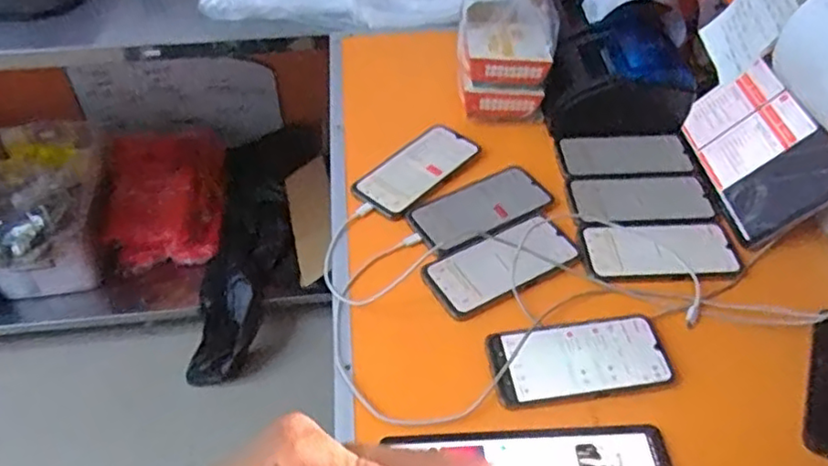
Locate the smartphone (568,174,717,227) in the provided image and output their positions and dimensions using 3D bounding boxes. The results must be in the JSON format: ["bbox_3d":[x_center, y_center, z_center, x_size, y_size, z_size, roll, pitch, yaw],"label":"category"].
[{"bbox_3d":[0.271,-0.042,0.780,0.156,0.014,0.078,-1,47,-2],"label":"smartphone"}]

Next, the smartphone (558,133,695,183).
[{"bbox_3d":[0.269,-0.097,0.829,0.159,0.013,0.086,1,47,-1],"label":"smartphone"}]

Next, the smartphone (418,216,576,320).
[{"bbox_3d":[0.096,0.030,0.709,0.165,0.011,0.080,-23,51,-21],"label":"smartphone"}]

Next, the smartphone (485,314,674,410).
[{"bbox_3d":[0.158,0.120,0.624,0.165,0.008,0.078,-5,47,-6],"label":"smartphone"}]

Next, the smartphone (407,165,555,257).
[{"bbox_3d":[0.081,-0.028,0.775,0.163,0.012,0.083,-21,51,-20],"label":"smartphone"}]

